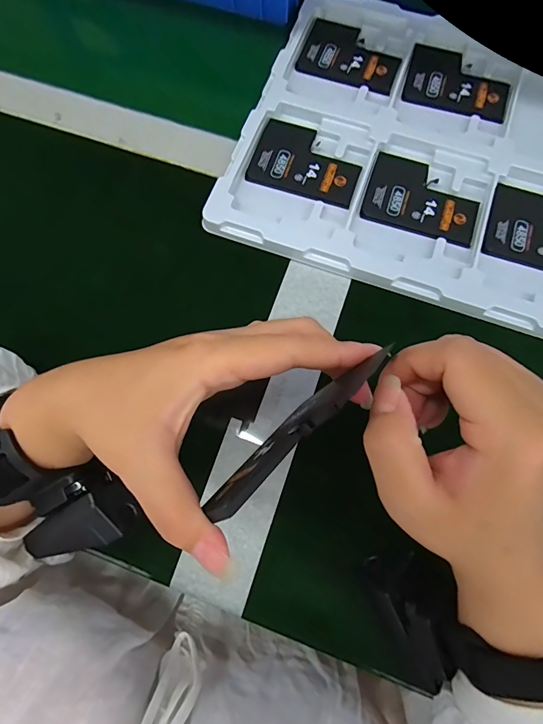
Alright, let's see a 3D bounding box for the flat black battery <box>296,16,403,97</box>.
[{"bbox_3d":[0.077,-0.292,0.372,0.093,0.005,0.066,23,77,6],"label":"flat black battery"}]

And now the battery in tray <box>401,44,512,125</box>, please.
[{"bbox_3d":[0.173,-0.260,0.358,0.093,0.004,0.072,18,76,5],"label":"battery in tray"}]

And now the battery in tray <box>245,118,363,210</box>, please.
[{"bbox_3d":[0.032,-0.173,0.335,0.092,0.004,0.069,18,76,5],"label":"battery in tray"}]

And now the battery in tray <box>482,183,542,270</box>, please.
[{"bbox_3d":[0.221,-0.105,0.311,0.091,0.004,0.070,18,76,5],"label":"battery in tray"}]

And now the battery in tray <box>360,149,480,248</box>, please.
[{"bbox_3d":[0.126,-0.137,0.324,0.091,0.005,0.069,18,76,5],"label":"battery in tray"}]

